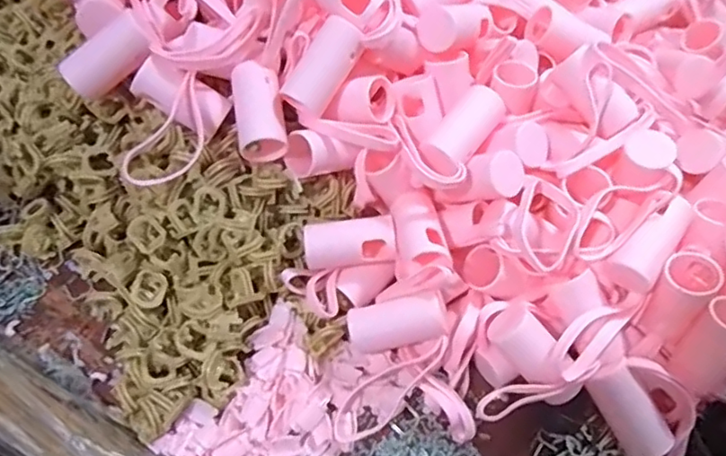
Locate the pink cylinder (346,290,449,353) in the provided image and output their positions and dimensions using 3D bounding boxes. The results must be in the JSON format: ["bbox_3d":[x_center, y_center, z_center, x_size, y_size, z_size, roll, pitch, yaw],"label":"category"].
[{"bbox_3d":[0.022,0.062,0.375,0.064,0.024,0.029,-16,66,16],"label":"pink cylinder"}]

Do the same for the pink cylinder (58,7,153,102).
[{"bbox_3d":[-0.169,-0.112,0.382,0.064,0.025,0.025,-36,69,13],"label":"pink cylinder"}]

